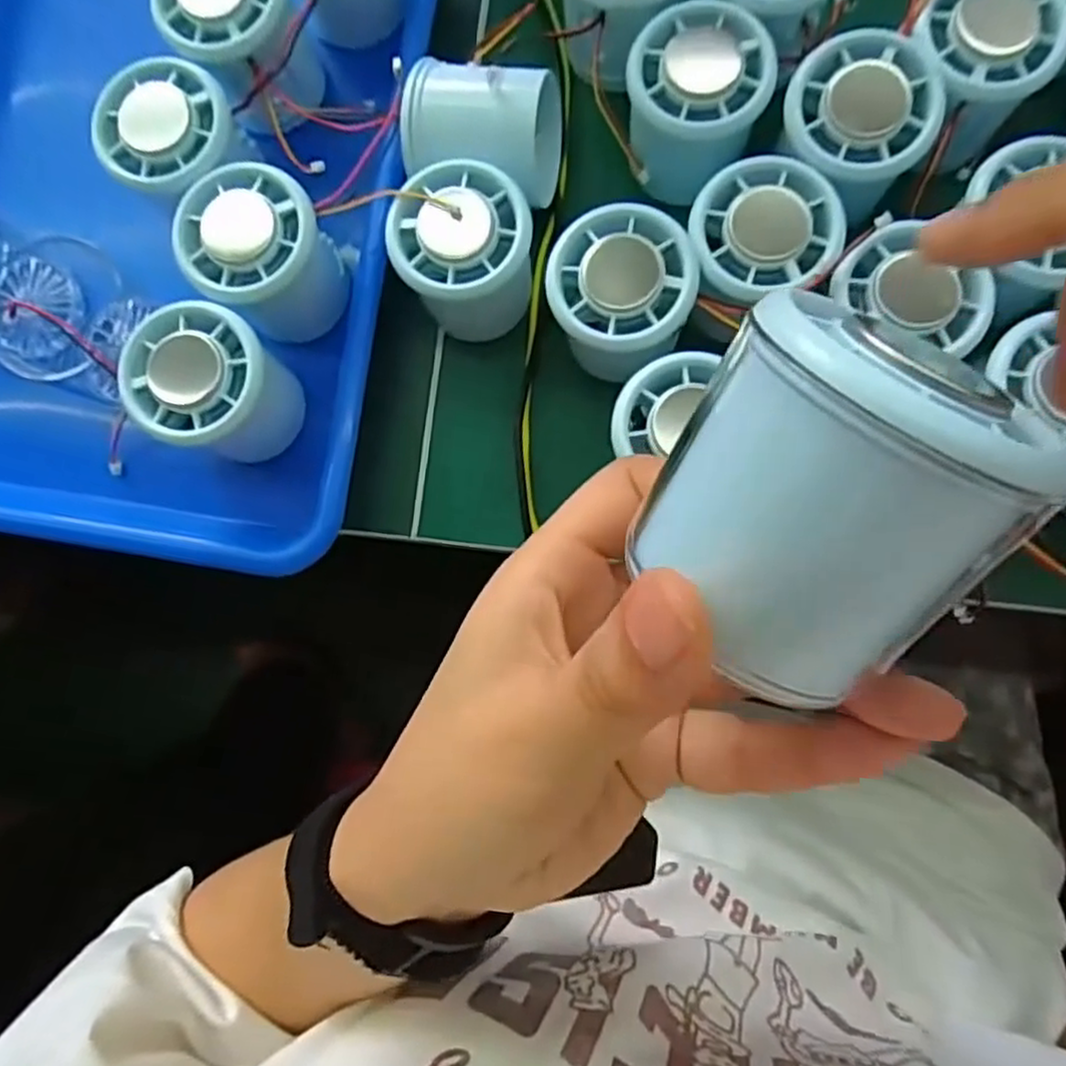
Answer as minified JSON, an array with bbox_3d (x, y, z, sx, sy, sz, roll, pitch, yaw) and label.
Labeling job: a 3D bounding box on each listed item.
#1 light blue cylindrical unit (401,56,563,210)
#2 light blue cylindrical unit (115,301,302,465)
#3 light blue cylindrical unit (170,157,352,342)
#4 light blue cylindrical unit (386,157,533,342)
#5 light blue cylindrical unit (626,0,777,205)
[{"bbox_3d":[-0.021,-0.166,0.302,0.063,0.046,0.052,15,84,6],"label":"light blue cylindrical unit"},{"bbox_3d":[-0.130,-0.058,0.301,0.049,0.063,0.053,-1,83,4],"label":"light blue cylindrical unit"},{"bbox_3d":[-0.111,-0.115,0.299,0.055,0.047,0.052,-1,83,4],"label":"light blue cylindrical unit"},{"bbox_3d":[-0.028,-0.116,0.305,0.053,0.059,0.054,-1,83,4],"label":"light blue cylindrical unit"},{"bbox_3d":[0.067,-0.177,0.294,0.054,0.044,0.055,5,83,5],"label":"light blue cylindrical unit"}]

